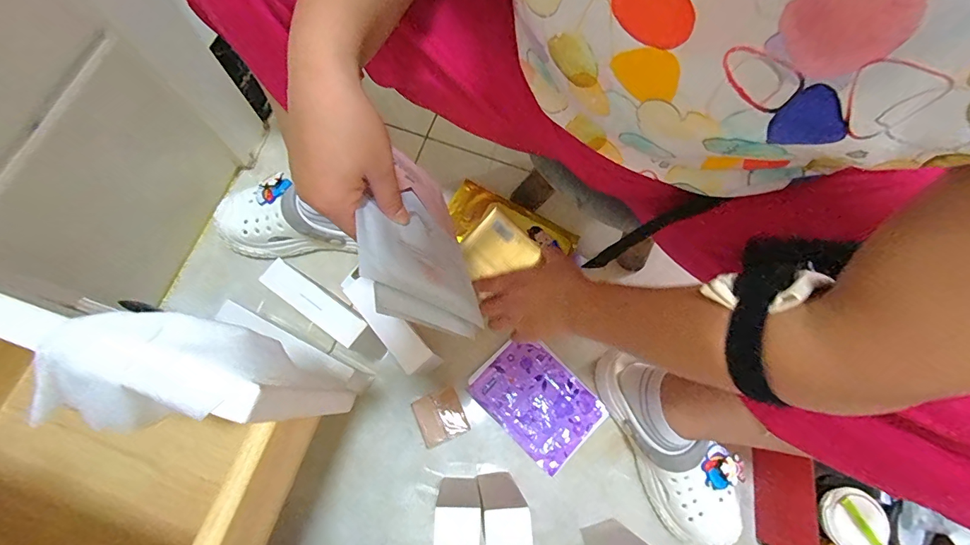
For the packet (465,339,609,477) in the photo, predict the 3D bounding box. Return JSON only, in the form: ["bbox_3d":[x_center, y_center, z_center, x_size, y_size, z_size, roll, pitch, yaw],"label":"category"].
[{"bbox_3d":[0.071,0.175,0.594,0.120,0.010,0.165,-43,82,-15],"label":"packet"}]

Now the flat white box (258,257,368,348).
[{"bbox_3d":[-0.183,0.032,0.454,0.121,0.017,0.033,35,74,5],"label":"flat white box"}]

